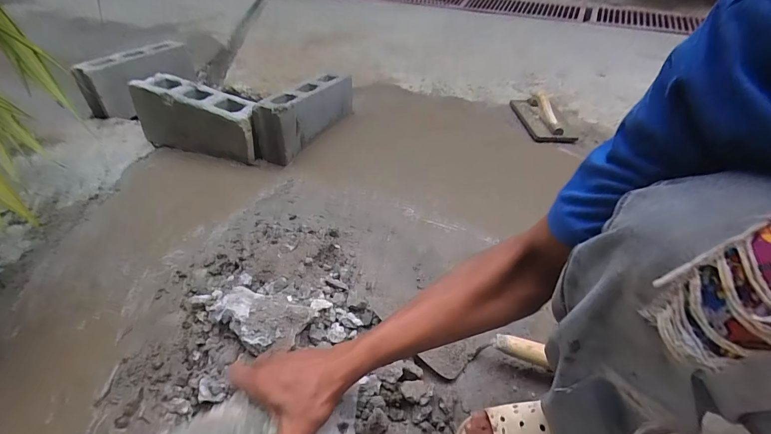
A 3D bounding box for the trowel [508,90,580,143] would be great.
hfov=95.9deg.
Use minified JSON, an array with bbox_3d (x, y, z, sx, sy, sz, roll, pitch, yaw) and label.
[{"bbox_3d":[0.535,-0.352,1.186,0.138,0.068,0.313,-2,40,-3],"label":"trowel"}]

